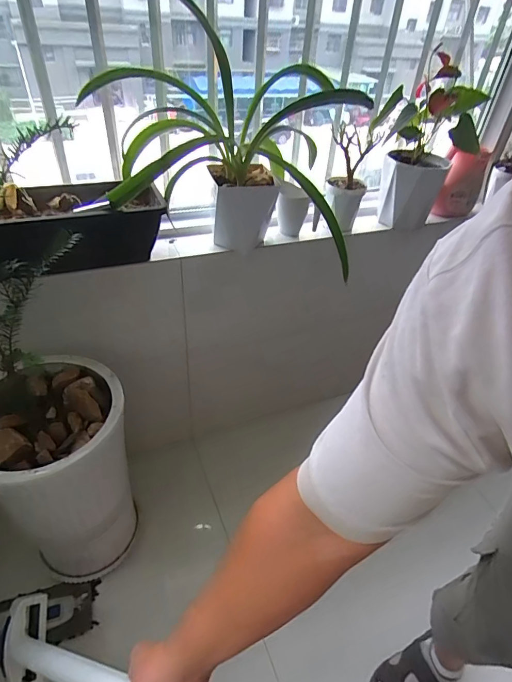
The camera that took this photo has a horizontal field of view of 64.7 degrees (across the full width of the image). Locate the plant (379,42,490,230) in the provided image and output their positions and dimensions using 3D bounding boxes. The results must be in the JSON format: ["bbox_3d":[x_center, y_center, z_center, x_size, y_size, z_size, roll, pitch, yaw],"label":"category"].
[{"bbox_3d":[0.446,-0.473,1.017,0.197,0.366,0.211,23,43,21],"label":"plant"}]

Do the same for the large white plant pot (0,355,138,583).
[{"bbox_3d":[-0.433,0.317,0.939,0.282,0.533,0.290,3,40,-2],"label":"large white plant pot"}]

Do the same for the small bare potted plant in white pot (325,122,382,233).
[{"bbox_3d":[0.232,-0.405,1.036,0.103,0.224,0.113,13,41,10],"label":"small bare potted plant in white pot"}]

